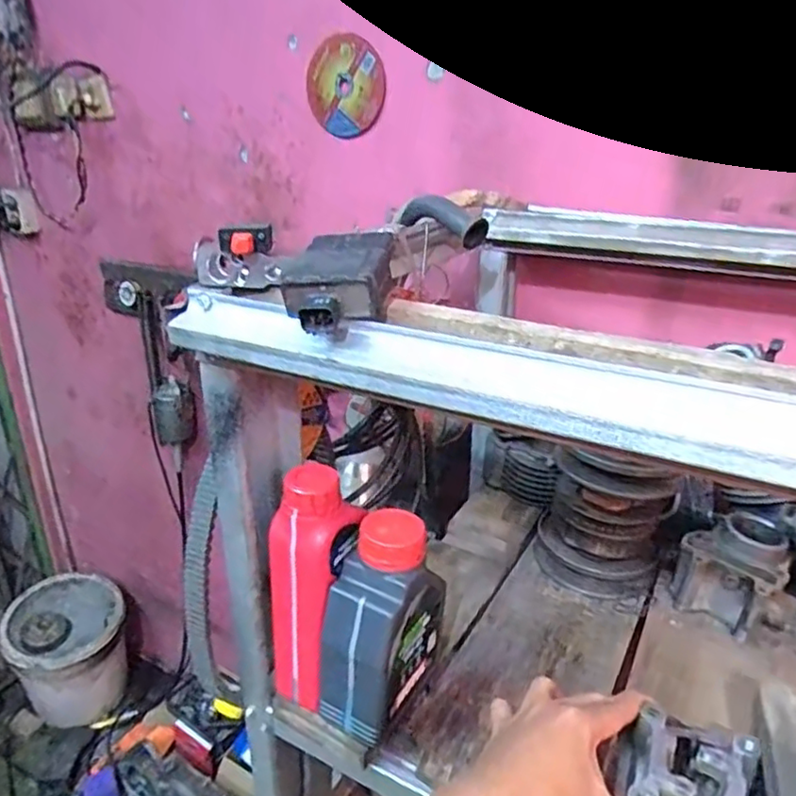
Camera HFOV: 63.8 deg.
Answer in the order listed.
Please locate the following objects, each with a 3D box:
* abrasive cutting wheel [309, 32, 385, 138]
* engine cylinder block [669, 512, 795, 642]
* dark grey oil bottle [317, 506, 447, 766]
[{"bbox_3d":[-0.083,-0.488,1.006,0.129,0.144,0.012,9,26,18],"label":"abrasive cutting wheel"},{"bbox_3d":[0.377,0.193,0.710,0.117,0.085,0.096,17,28,33],"label":"engine cylinder block"},{"bbox_3d":[-0.008,0.183,0.548,0.060,0.182,0.110,18,29,35],"label":"dark grey oil bottle"}]

